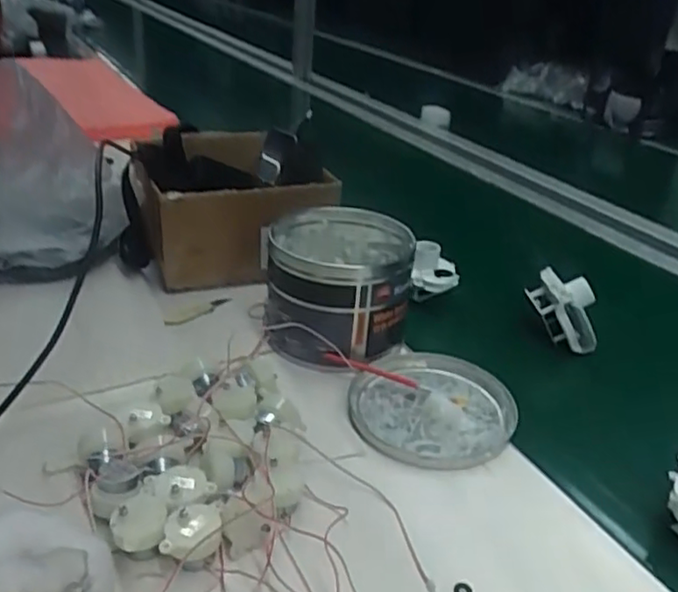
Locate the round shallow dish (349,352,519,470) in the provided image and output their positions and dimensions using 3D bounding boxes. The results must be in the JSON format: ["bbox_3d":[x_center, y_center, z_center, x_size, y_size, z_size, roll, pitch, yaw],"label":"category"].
[{"bbox_3d":[0.075,0.087,0.526,0.126,0.015,0.130,3,30,-2],"label":"round shallow dish"}]

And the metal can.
[{"bbox_3d":[0.002,-0.008,0.594,0.118,0.105,0.129,-2,28,1],"label":"metal can"}]

